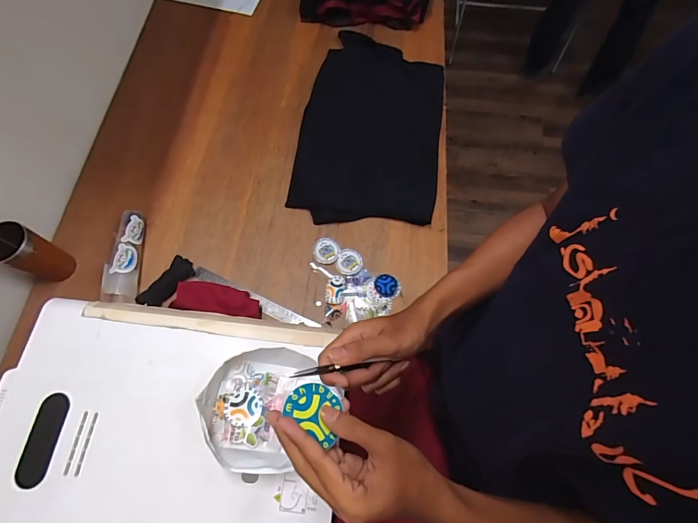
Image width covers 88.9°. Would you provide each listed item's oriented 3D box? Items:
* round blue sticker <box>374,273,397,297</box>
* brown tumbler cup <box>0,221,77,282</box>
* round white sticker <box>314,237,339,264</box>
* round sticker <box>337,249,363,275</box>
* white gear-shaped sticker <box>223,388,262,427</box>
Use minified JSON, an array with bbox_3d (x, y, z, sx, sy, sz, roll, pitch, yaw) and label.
[{"bbox_3d":[0.081,0.052,0.778,0.049,0.004,0.050,0,68,0],"label":"round blue sticker"},{"bbox_3d":[-0.632,-0.011,0.716,0.073,0.144,0.078,0,68,0],"label":"brown tumbler cup"},{"bbox_3d":[-0.052,-0.025,0.800,0.056,0.007,0.058,0,68,0],"label":"round white sticker"},{"bbox_3d":[0.001,0.001,0.793,0.057,0.004,0.060,19,69,8],"label":"round sticker"},{"bbox_3d":[-0.155,0.212,0.520,0.053,0.004,0.052,-1,57,-1],"label":"white gear-shaped sticker"}]

